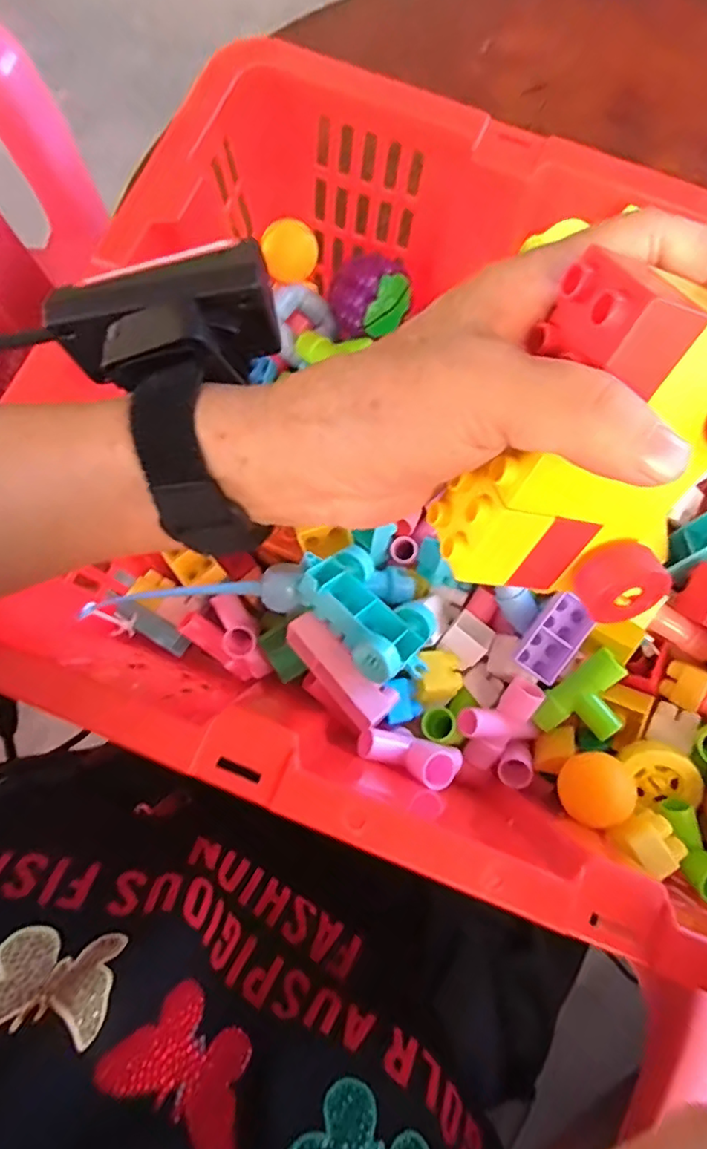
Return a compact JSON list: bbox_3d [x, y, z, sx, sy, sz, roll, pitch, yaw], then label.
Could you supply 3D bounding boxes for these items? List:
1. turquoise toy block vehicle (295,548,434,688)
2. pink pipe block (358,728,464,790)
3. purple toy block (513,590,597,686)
[{"bbox_3d":[0.007,0.019,0.311,0.083,0.031,0.049,43,79,8],"label":"turquoise toy block vehicle"},{"bbox_3d":[0.030,0.095,0.307,0.054,0.031,0.021,20,77,3],"label":"pink pipe block"},{"bbox_3d":[0.111,0.034,0.322,0.026,0.016,0.047,36,78,6],"label":"purple toy block"}]

